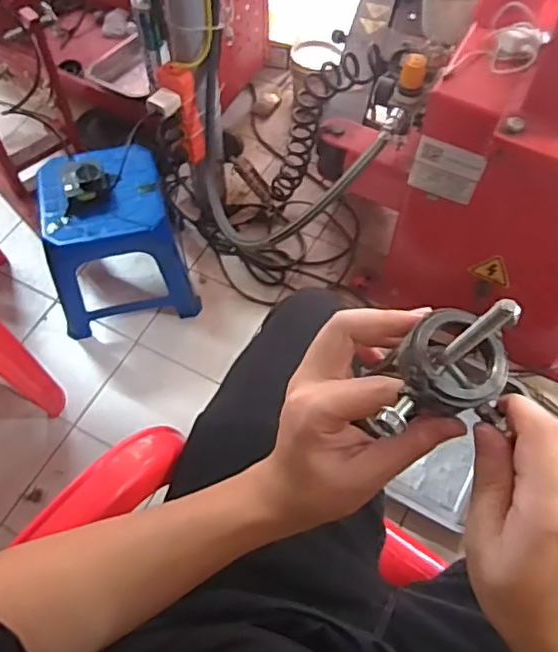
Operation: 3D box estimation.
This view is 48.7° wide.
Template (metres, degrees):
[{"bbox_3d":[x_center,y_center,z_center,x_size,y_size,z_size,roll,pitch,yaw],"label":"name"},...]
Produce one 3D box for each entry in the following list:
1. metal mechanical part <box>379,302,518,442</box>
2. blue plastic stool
[{"bbox_3d":[0.081,0.015,0.282,0.073,0.046,0.056,-4,63,-1],"label":"metal mechanical part"},{"bbox_3d":[-0.310,-0.172,1.174,0.239,0.299,0.244,-10,63,-4],"label":"blue plastic stool"}]

